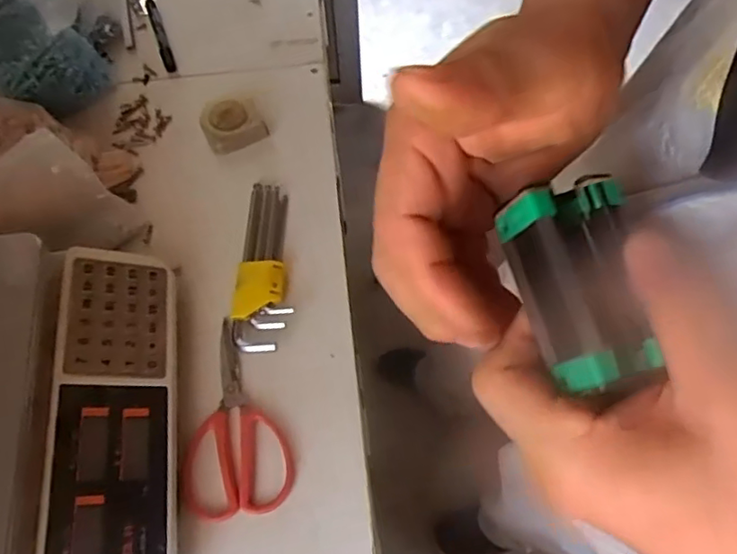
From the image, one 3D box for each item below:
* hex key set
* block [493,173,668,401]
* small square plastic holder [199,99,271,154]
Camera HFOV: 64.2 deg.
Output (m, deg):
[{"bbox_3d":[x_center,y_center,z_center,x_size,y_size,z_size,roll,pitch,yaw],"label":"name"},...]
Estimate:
[{"bbox_3d":[-0.109,-0.014,0.627,0.055,0.022,0.198,2,63,2],"label":"hex key set"},{"bbox_3d":[0.078,0.000,0.218,0.044,0.025,0.078,-6,72,-2],"label":"block"},{"bbox_3d":[-0.162,-0.181,0.702,0.070,0.033,0.058,-26,66,-11],"label":"small square plastic holder"}]

